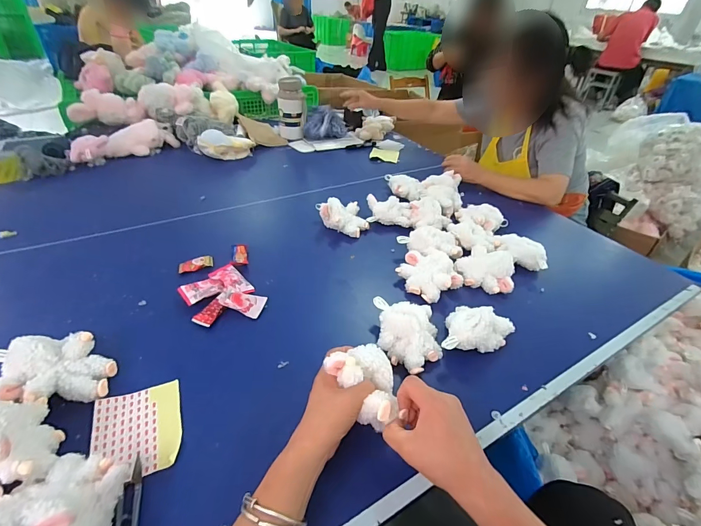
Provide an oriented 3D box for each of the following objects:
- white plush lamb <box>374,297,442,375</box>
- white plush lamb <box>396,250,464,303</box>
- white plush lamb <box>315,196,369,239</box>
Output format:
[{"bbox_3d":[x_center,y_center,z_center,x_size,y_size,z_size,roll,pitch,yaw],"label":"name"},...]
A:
[{"bbox_3d":[0.094,0.114,0.568,0.096,0.057,0.129,3,38,-3],"label":"white plush lamb"},{"bbox_3d":[0.155,0.022,0.706,0.108,0.048,0.121,-20,44,-28],"label":"white plush lamb"},{"bbox_3d":[-0.019,-0.110,0.849,0.129,0.063,0.091,5,38,0],"label":"white plush lamb"}]

